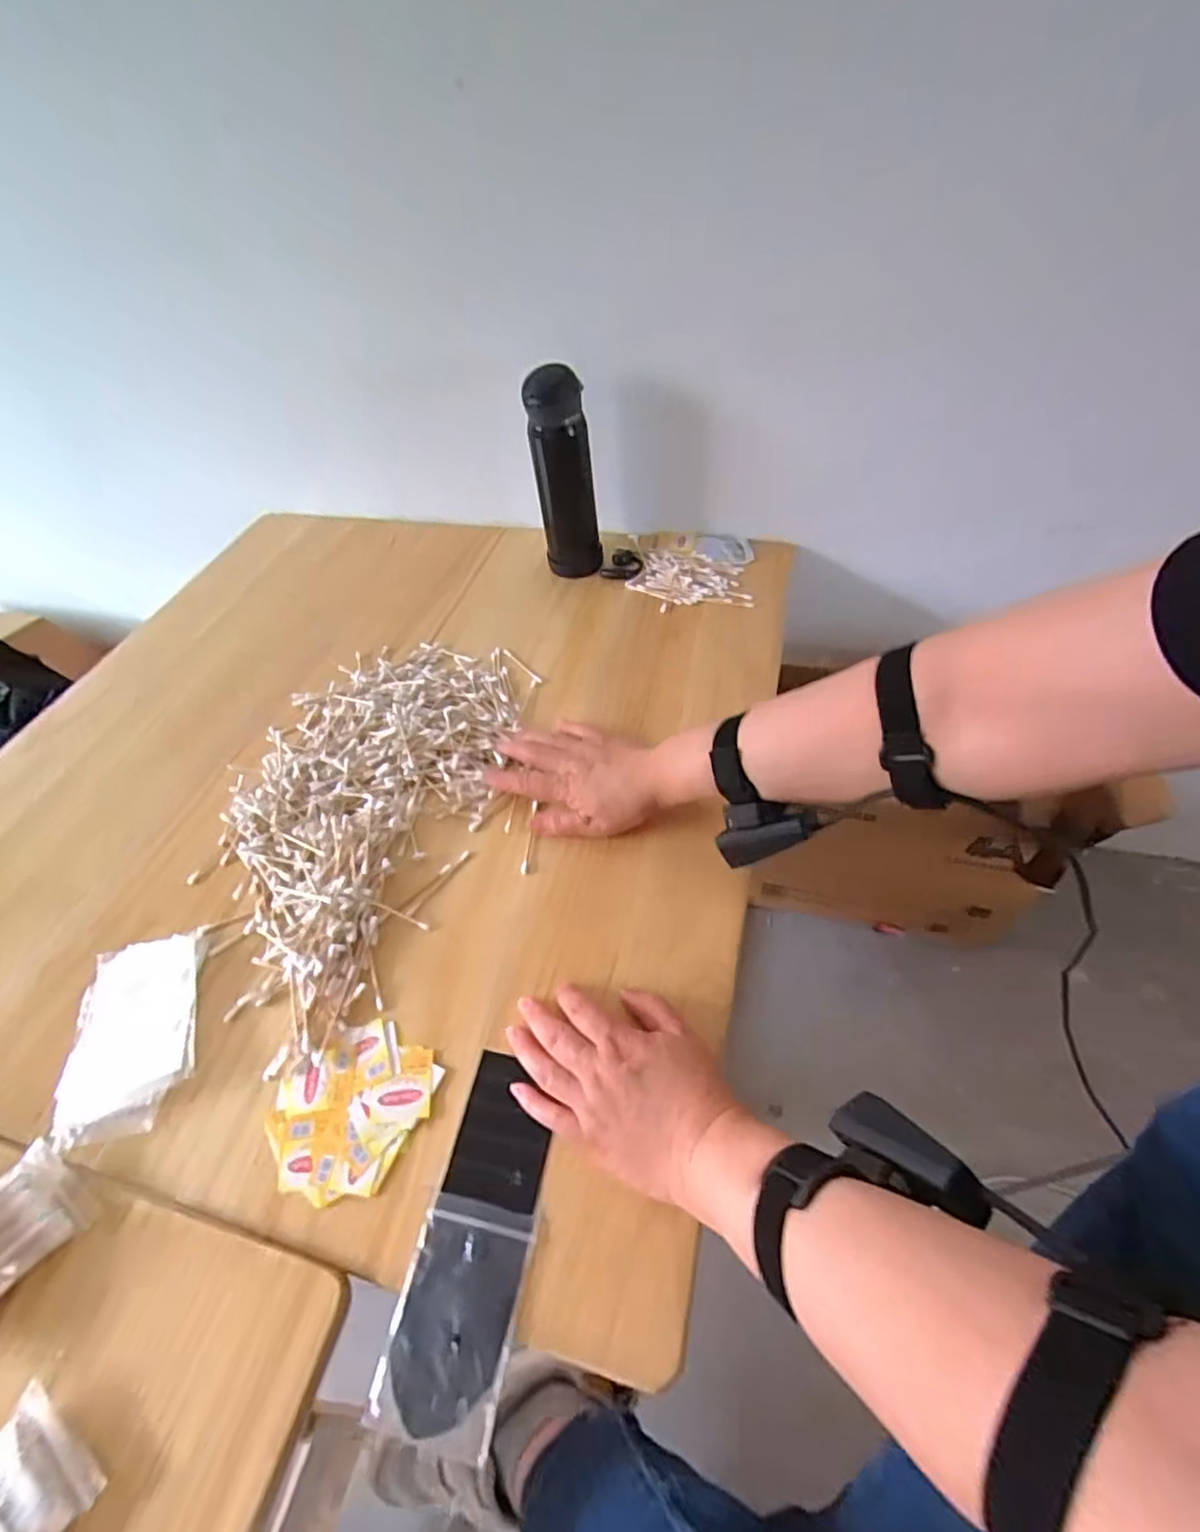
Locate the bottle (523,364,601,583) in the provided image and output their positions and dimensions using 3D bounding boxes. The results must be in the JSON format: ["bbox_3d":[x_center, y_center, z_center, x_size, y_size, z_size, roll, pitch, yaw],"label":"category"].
[{"bbox_3d":[-0.041,-0.325,0.729,0.065,0.221,0.062,-3,50,3],"label":"bottle"}]

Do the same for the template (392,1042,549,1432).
[{"bbox_3d":[-0.070,0.266,0.376,0.061,0.009,0.174,3,48,13],"label":"template"}]

